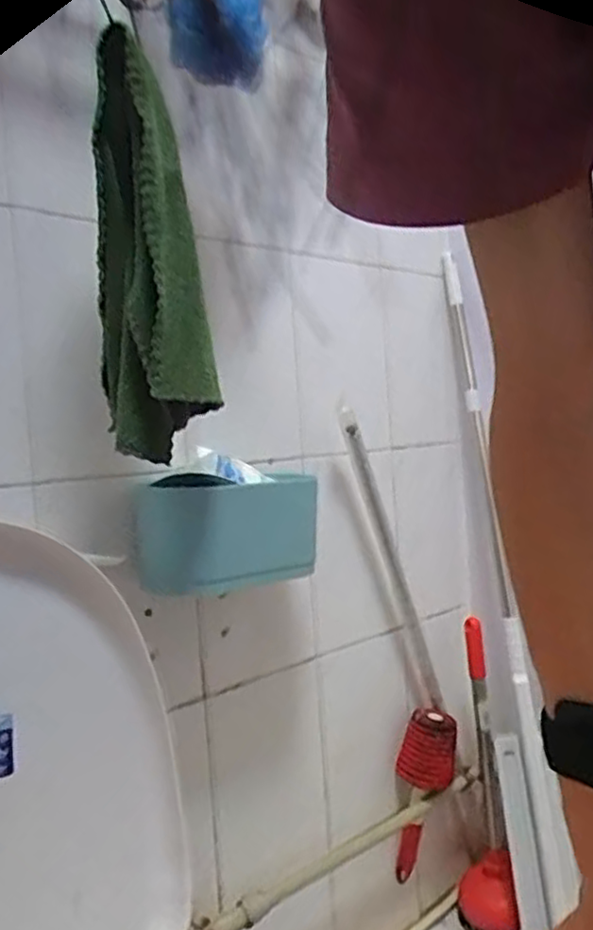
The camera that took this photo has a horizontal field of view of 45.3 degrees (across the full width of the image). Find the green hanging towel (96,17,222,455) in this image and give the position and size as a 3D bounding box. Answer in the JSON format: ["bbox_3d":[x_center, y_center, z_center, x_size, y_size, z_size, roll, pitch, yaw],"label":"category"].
[{"bbox_3d":[-0.139,-0.199,0.676,0.105,0.358,0.072,-5,2,-13],"label":"green hanging towel"}]

